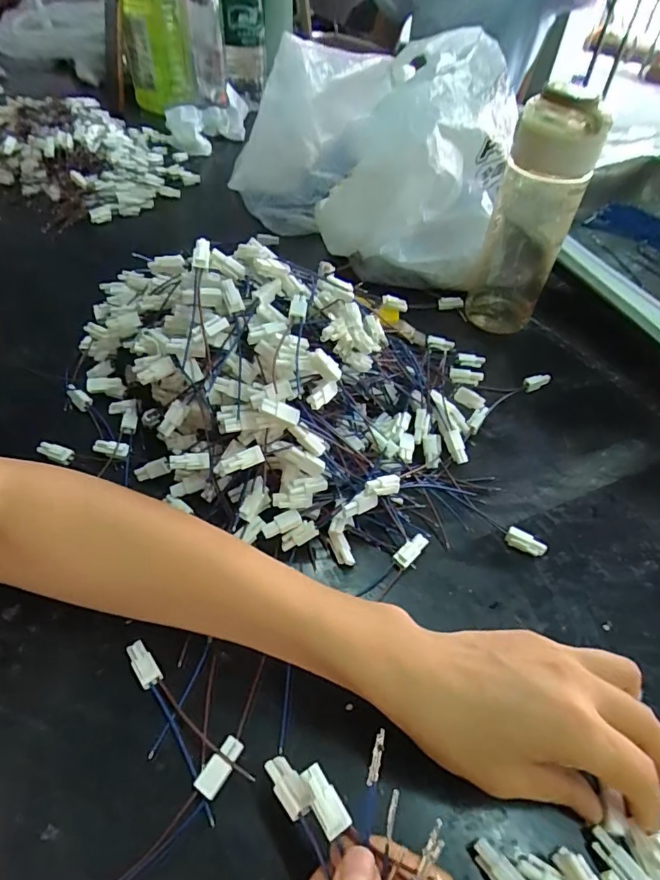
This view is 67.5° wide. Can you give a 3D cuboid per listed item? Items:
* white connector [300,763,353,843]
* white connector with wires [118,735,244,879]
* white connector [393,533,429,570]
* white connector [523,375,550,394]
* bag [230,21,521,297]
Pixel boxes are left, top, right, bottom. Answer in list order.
[{"bbox_3d":[-0.002,0.144,0.198,0.011,0.004,0.025,-22,56,-23],"label":"white connector"},{"bbox_3d":[-0.076,0.175,0.218,0.012,0.010,0.094,37,55,25],"label":"white connector with wires"},{"bbox_3d":[0.053,0.072,0.320,0.026,0.011,0.011,-32,58,-29],"label":"white connector"},{"bbox_3d":[0.185,-0.051,0.441,0.030,0.010,0.010,-17,52,-19],"label":"white connector"},{"bbox_3d":[0.048,-0.327,0.559,0.271,0.167,0.340,14,49,7],"label":"bag"}]

